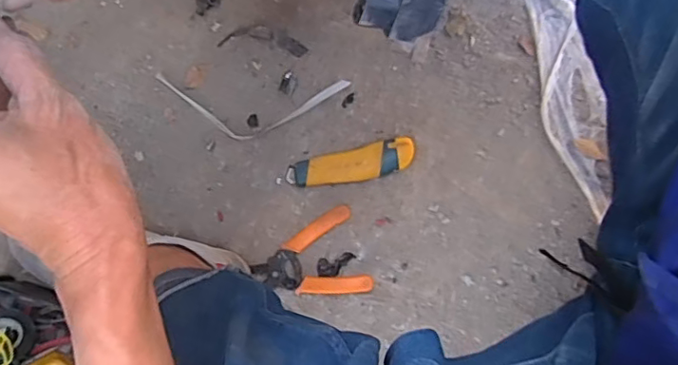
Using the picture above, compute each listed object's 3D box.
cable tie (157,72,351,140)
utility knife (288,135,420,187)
[{"bbox_3d":[-0.107,-0.091,0.690,0.232,0.006,0.075,2,88,1],"label":"cable tie"},{"bbox_3d":[0.015,-0.019,0.673,0.151,0.020,0.040,-14,85,0],"label":"utility knife"}]

